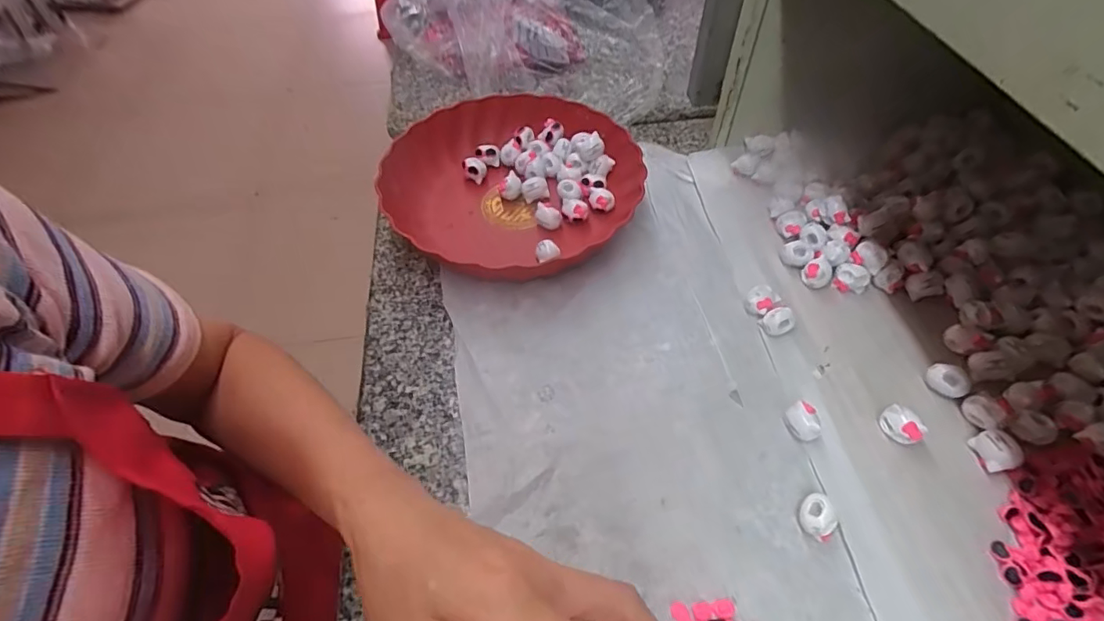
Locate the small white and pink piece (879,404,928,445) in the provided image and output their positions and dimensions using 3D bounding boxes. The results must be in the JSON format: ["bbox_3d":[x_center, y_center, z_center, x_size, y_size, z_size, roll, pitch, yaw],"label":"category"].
[{"bbox_3d":[0.235,0.078,0.346,0.016,0.022,0.024,-12,54,-6],"label":"small white and pink piece"}]

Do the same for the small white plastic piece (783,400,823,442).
[{"bbox_3d":[0.179,0.079,0.364,0.018,0.019,0.024,-22,56,-12],"label":"small white plastic piece"}]

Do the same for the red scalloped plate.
[{"bbox_3d":[-0.032,-0.125,0.503,0.232,0.046,0.231,-1,54,2],"label":"red scalloped plate"}]

